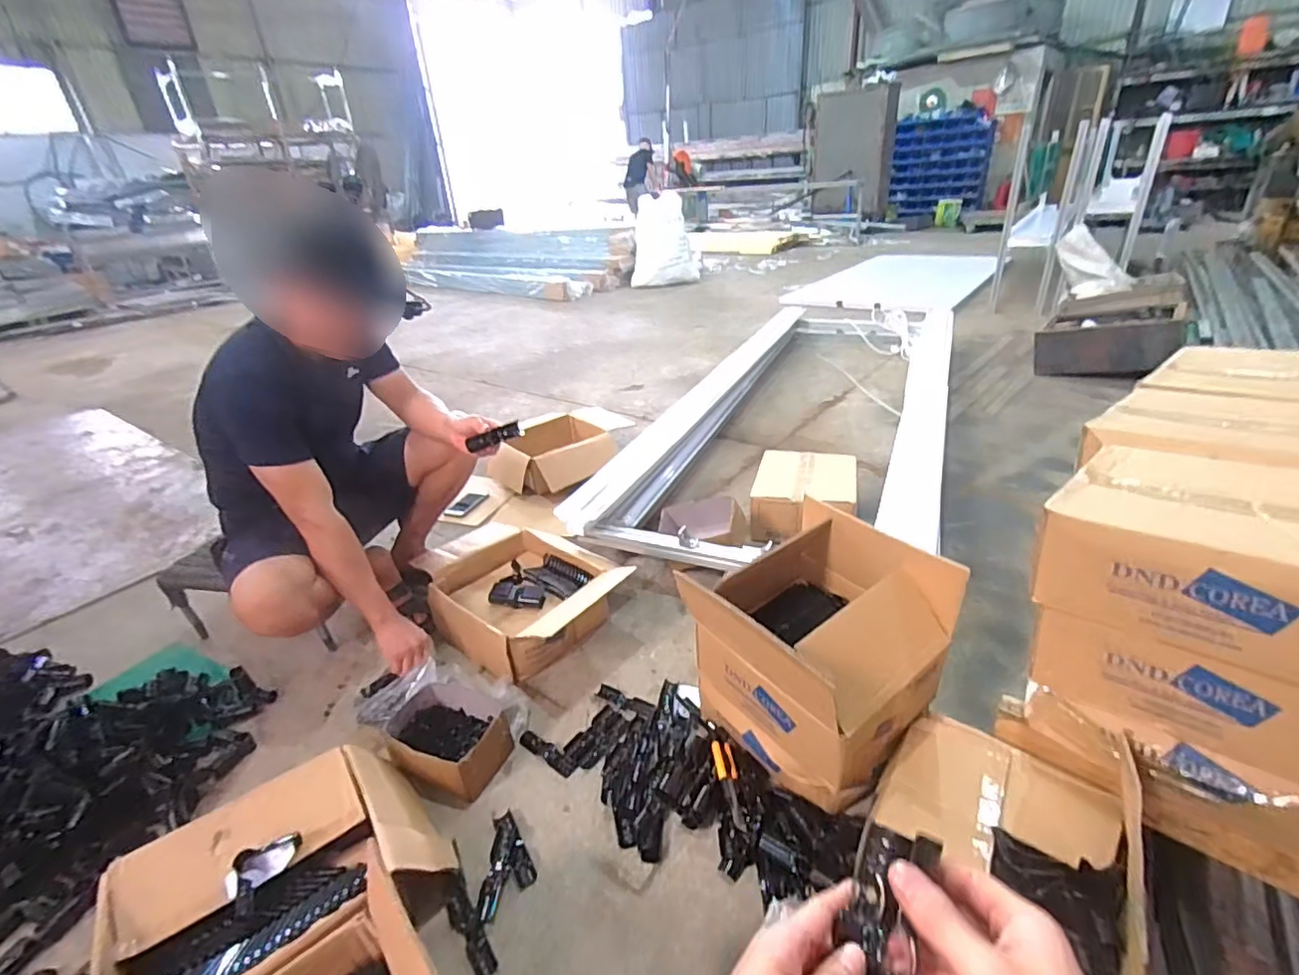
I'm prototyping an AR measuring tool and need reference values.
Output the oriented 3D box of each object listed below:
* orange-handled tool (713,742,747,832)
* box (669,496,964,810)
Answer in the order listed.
[{"bbox_3d":[0.133,0.489,0.971,0.036,0.014,0.151,-6,29,0],"label":"orange-handled tool"},{"bbox_3d":[0.277,0.285,0.983,0.328,0.346,0.310,-22,33,-27],"label":"box"}]

